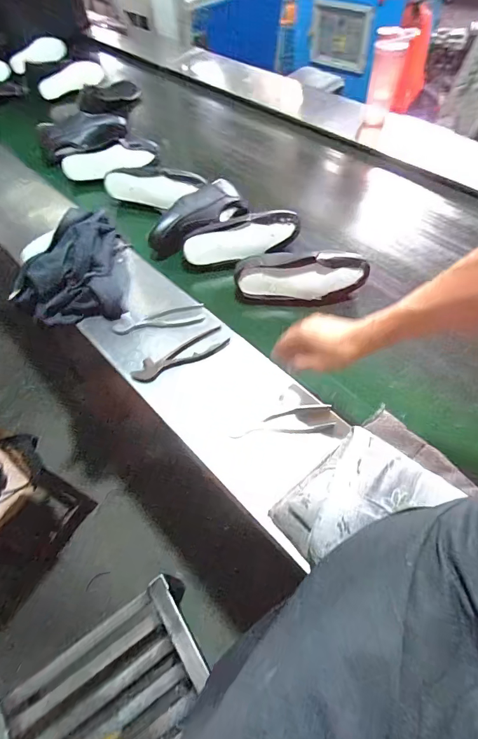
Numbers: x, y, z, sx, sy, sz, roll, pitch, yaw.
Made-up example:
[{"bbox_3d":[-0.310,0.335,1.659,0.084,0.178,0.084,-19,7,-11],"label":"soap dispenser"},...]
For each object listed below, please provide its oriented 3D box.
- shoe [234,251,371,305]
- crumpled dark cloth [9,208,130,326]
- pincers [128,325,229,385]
[{"bbox_3d":[0.135,-0.204,0.833,0.269,0.101,0.083,4,59,7],"label":"shoe"},{"bbox_3d":[-0.375,-0.227,0.844,0.224,0.121,0.260,-10,58,-1],"label":"crumpled dark cloth"},{"bbox_3d":[-0.114,-0.025,0.741,0.193,0.016,0.063,-26,60,-11],"label":"pincers"}]

